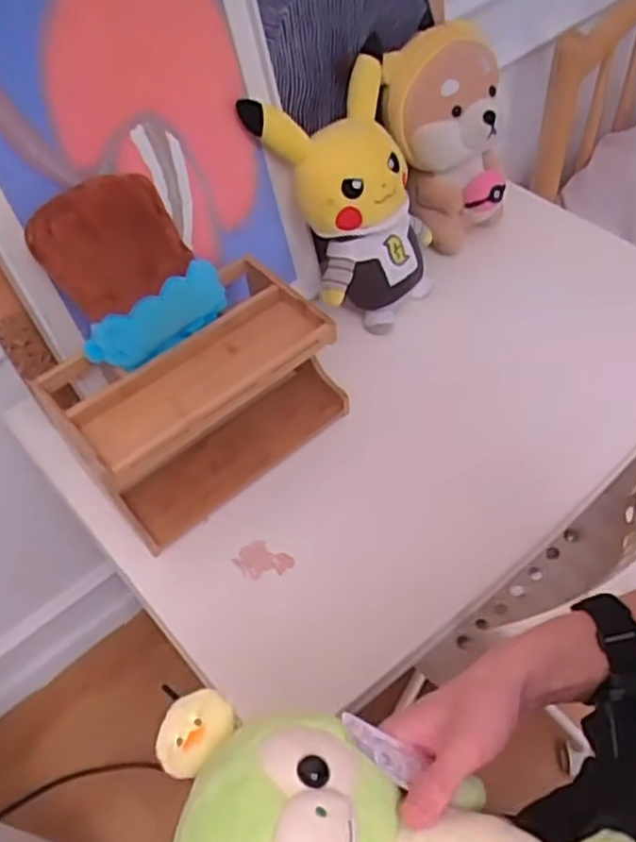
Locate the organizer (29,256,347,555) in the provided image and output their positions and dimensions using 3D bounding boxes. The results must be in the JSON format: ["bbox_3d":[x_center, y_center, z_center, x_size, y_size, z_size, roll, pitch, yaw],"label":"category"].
[{"bbox_3d":[-0.143,-0.024,0.929,0.320,0.184,0.207,-32,57,-18],"label":"organizer"}]

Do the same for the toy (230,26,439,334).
[{"bbox_3d":[0.064,-0.316,1.029,0.215,0.275,0.226,33,63,26],"label":"toy"}]

